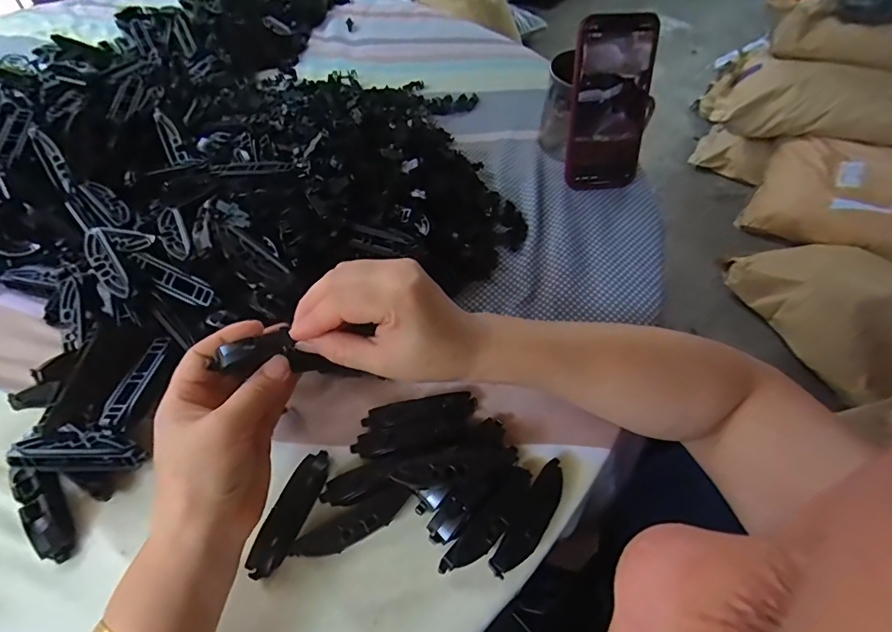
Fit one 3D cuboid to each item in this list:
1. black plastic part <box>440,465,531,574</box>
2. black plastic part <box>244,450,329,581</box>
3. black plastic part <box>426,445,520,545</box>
[{"bbox_3d":[0.028,0.127,0.301,0.020,0.008,0.080,35,59,22],"label":"black plastic part"},{"bbox_3d":[-0.099,0.122,0.305,0.021,0.015,0.080,16,54,9],"label":"black plastic part"},{"bbox_3d":[0.020,0.113,0.312,0.019,0.012,0.080,37,60,23],"label":"black plastic part"}]

